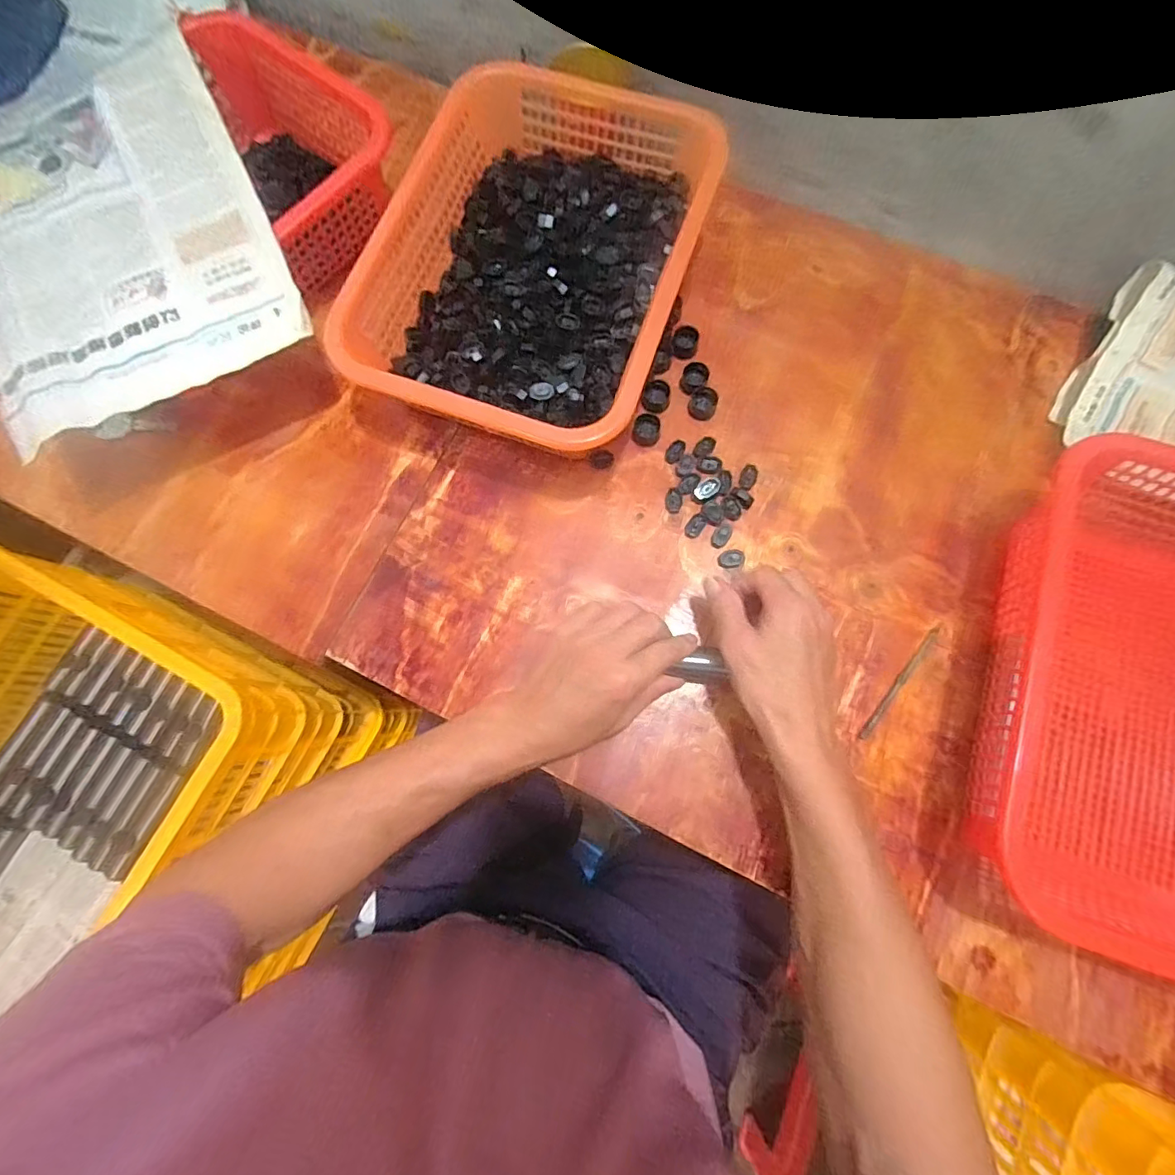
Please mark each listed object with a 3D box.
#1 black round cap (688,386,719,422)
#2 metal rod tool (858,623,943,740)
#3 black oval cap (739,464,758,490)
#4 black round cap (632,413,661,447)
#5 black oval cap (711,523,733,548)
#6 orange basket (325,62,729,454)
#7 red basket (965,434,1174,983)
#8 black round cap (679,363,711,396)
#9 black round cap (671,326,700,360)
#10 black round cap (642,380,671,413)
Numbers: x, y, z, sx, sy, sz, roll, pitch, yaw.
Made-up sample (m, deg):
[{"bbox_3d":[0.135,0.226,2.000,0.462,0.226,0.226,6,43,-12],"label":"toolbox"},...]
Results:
[{"bbox_3d":[0.106,-0.168,0.473,0.024,0.014,0.026,0,77,2],"label":"black round cap"},{"bbox_3d":[0.254,0.075,0.419,0.007,0.004,0.115,37,81,9],"label":"metal rod tool"},{"bbox_3d":[0.144,-0.099,0.460,0.015,0.004,0.023,25,79,7],"label":"black oval cap"},{"bbox_3d":[0.053,-0.142,0.466,0.024,0.009,0.026,0,77,2],"label":"black round cap"},{"bbox_3d":[0.116,-0.045,0.447,0.014,0.004,0.023,33,80,9],"label":"black oval cap"},{"bbox_3d":[-0.037,-0.281,0.461,0.243,0.095,0.326,19,78,6],"label":"orange basket"},{"bbox_3d":[0.417,0.067,0.373,0.248,0.097,0.368,18,78,6],"label":"red basket"},{"bbox_3d":[0.098,-0.192,0.475,0.023,0.016,0.027,20,78,6],"label":"black round cap"},{"bbox_3d":[0.092,-0.231,0.488,0.024,0.017,0.023,0,77,2],"label":"black round cap"},{"bbox_3d":[0.064,-0.176,0.478,0.025,0.008,0.030,13,78,5],"label":"black round cap"}]

